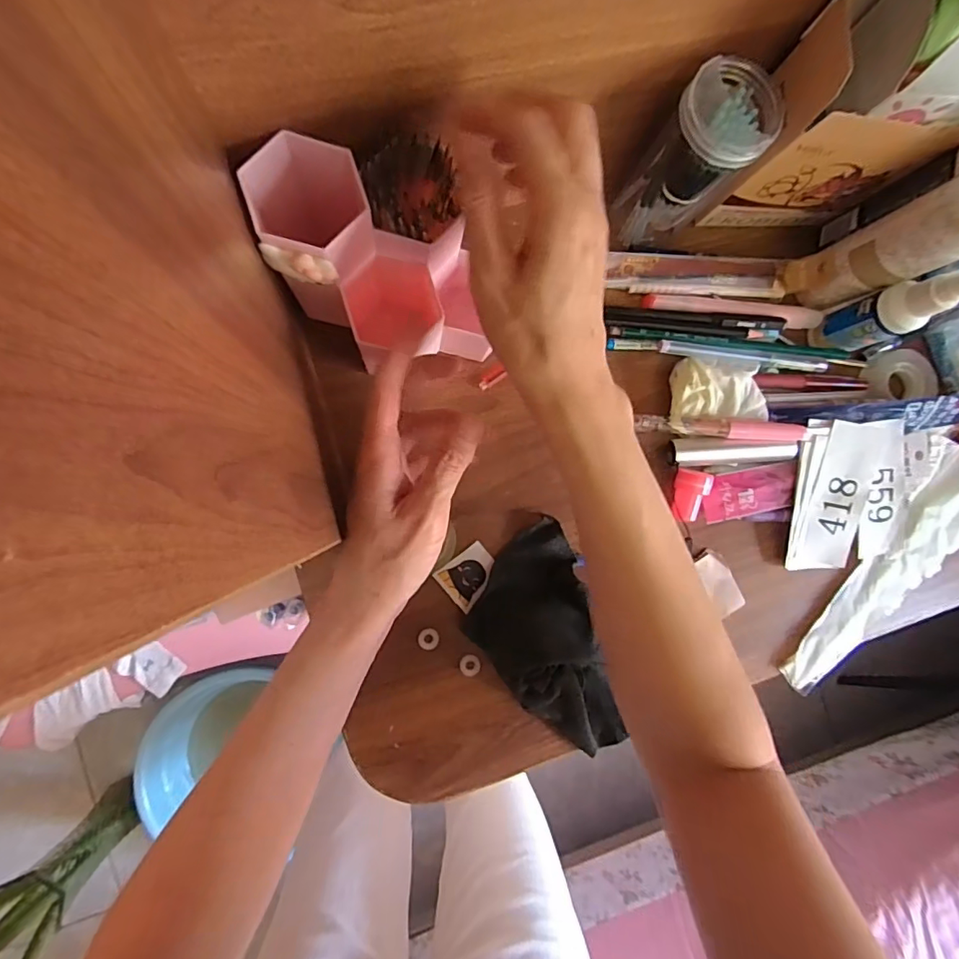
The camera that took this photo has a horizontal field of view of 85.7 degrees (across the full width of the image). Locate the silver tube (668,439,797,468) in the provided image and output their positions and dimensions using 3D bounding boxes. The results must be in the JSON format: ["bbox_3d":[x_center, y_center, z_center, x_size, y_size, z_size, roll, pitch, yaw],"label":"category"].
[{"bbox_3d":[0.187,-0.021,0.378,0.089,0.018,0.019,-1,88,-7],"label":"silver tube"}]

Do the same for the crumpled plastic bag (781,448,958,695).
[{"bbox_3d":[0.324,0.069,0.408,0.235,0.014,0.068,-38,92,-7],"label":"crumpled plastic bag"}]

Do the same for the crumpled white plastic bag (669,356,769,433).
[{"bbox_3d":[0.176,-0.065,0.381,0.072,0.018,0.052,-4,88,-7],"label":"crumpled white plastic bag"}]

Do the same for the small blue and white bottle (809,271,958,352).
[{"bbox_3d":[0.281,-0.113,0.353,0.027,0.102,0.034,-16,90,-8],"label":"small blue and white bottle"}]

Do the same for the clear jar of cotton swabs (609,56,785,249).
[{"bbox_3d":[0.136,-0.204,0.335,0.056,0.099,0.056,0,87,-7],"label":"clear jar of cotton swabs"}]

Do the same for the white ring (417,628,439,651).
[{"bbox_3d":[-0.036,0.113,0.365,0.014,0.004,0.016,6,87,-7],"label":"white ring"}]

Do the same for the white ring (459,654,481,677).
[{"bbox_3d":[-0.007,0.133,0.369,0.015,0.004,0.016,0,87,-7],"label":"white ring"}]

